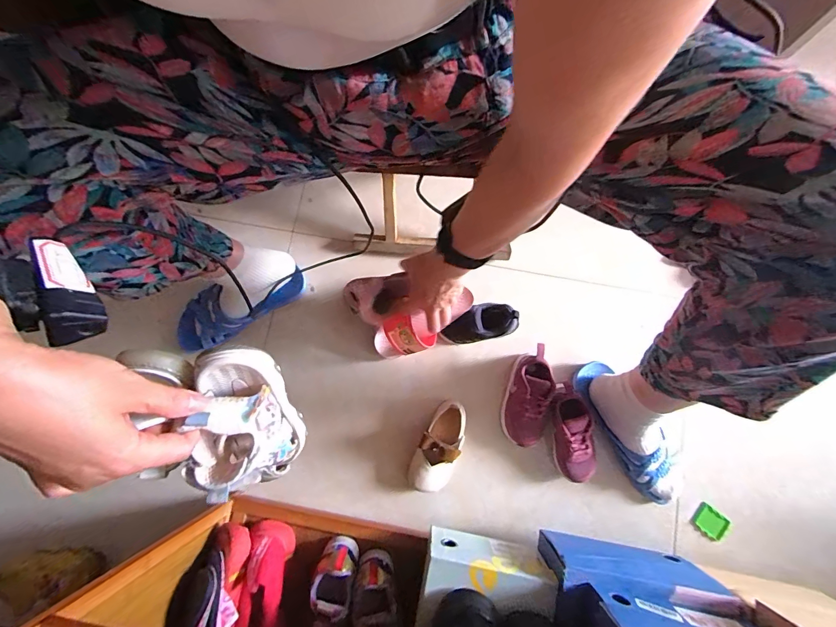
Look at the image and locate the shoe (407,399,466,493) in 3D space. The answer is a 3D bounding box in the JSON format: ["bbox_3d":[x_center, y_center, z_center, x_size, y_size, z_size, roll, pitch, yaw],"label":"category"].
[{"bbox_3d":[0.040,0.235,0.651,0.075,0.071,0.162,23,81,5],"label":"shoe"}]

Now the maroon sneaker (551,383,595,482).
[{"bbox_3d":[0.268,0.207,0.650,0.061,0.063,0.170,-8,92,-1],"label":"maroon sneaker"}]

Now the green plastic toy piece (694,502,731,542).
[{"bbox_3d":[0.521,0.371,0.659,0.053,0.013,0.045,40,83,7],"label":"green plastic toy piece"}]

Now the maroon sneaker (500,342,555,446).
[{"bbox_3d":[0.193,0.147,0.668,0.067,0.078,0.175,15,80,3],"label":"maroon sneaker"}]

